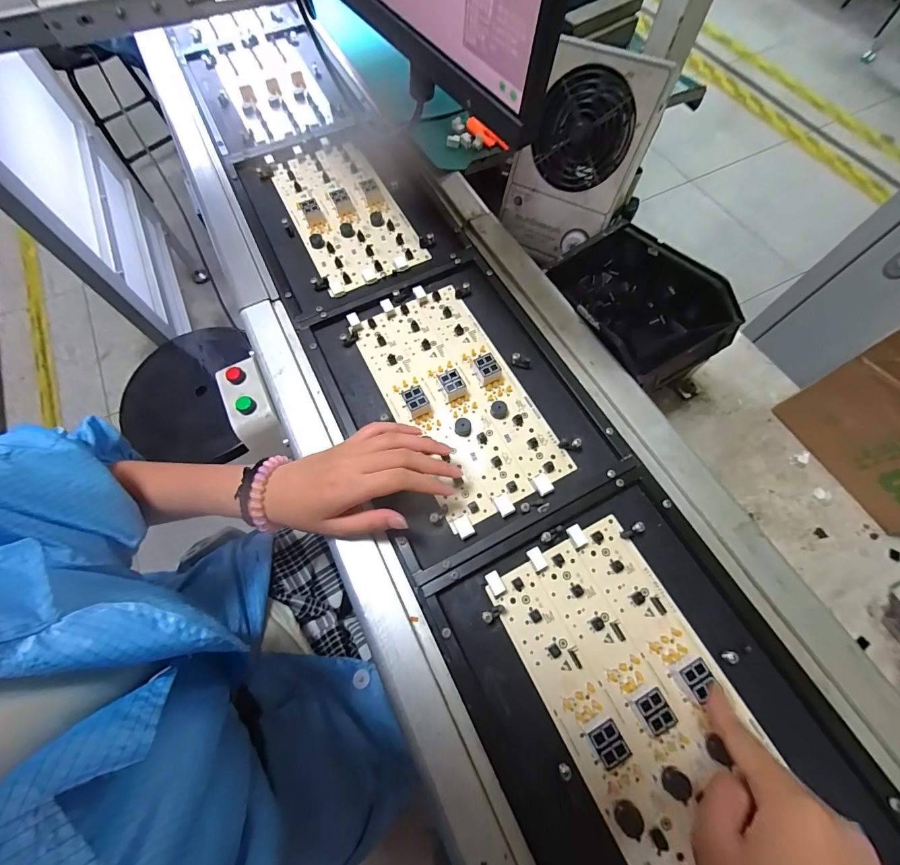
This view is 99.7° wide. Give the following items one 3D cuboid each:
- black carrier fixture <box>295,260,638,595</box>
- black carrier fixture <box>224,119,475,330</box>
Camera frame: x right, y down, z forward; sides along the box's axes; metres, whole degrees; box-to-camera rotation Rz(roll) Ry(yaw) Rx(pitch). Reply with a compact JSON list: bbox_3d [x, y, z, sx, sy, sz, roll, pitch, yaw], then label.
[{"bbox_3d":[0.002,-0.038,0.389,0.223,0.030,0.300,-26,71,-12],"label":"black carrier fixture"},{"bbox_3d":[-0.135,-0.295,0.498,0.238,0.033,0.316,-25,73,-10],"label":"black carrier fixture"}]

